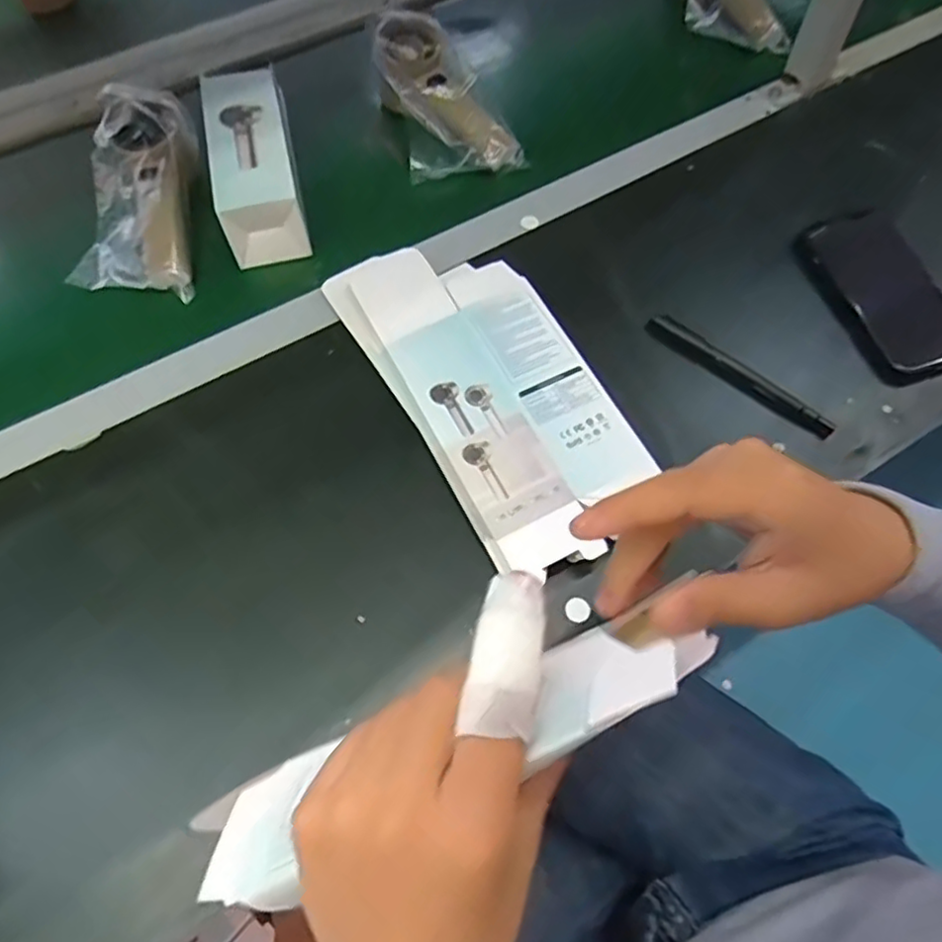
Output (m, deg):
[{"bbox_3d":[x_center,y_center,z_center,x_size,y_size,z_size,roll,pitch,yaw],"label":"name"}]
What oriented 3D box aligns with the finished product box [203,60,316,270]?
[{"bbox_3d":[-0.177,-0.255,0.545,0.063,0.056,0.167,-13,63,-5],"label":"finished product box"}]

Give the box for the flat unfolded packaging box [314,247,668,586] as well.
[{"bbox_3d":[0.013,-0.065,0.453,0.124,0.020,0.268,-28,65,-12],"label":"flat unfolded packaging box"}]

